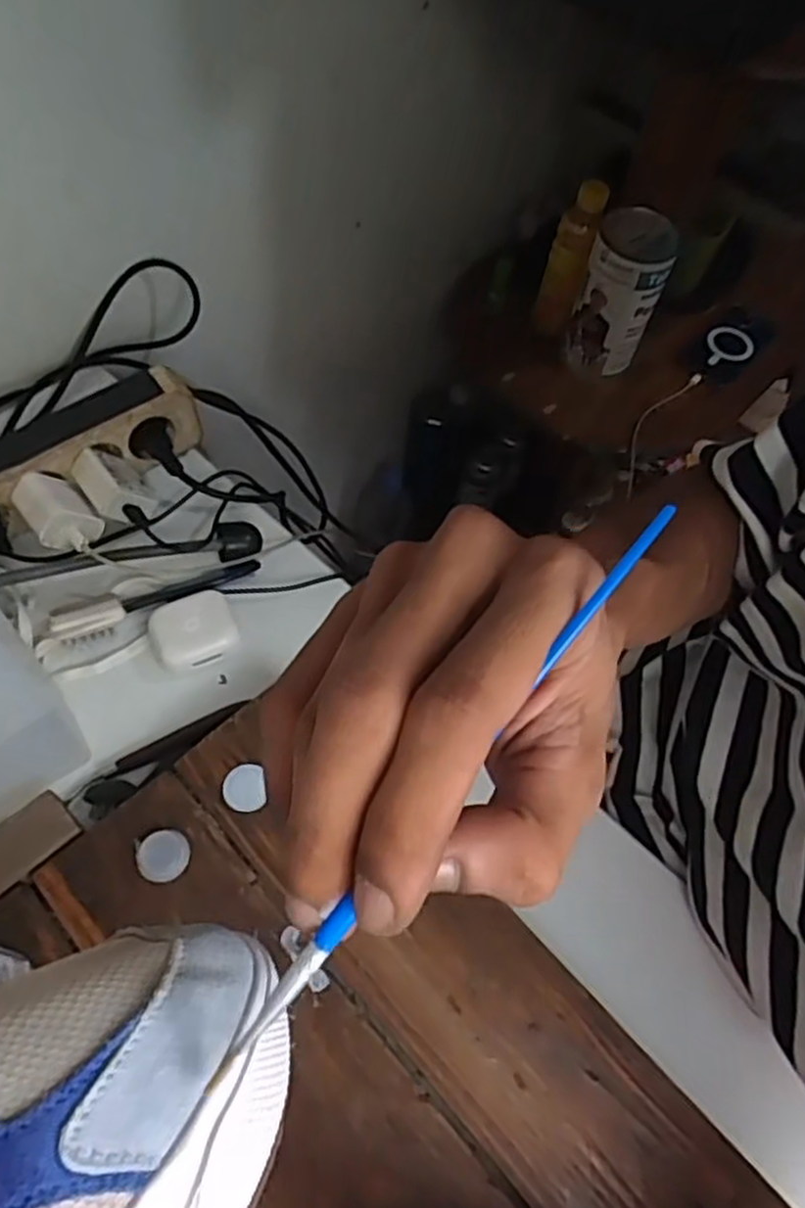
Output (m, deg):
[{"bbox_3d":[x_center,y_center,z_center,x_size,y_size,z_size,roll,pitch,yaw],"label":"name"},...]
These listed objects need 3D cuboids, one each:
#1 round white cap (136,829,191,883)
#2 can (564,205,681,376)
[{"bbox_3d":[-0.130,0.137,0.422,0.027,0.006,0.026,5,60,-2],"label":"round white cap"},{"bbox_3d":[0.237,-0.335,0.855,0.082,0.165,0.084,2,60,-3],"label":"can"}]

